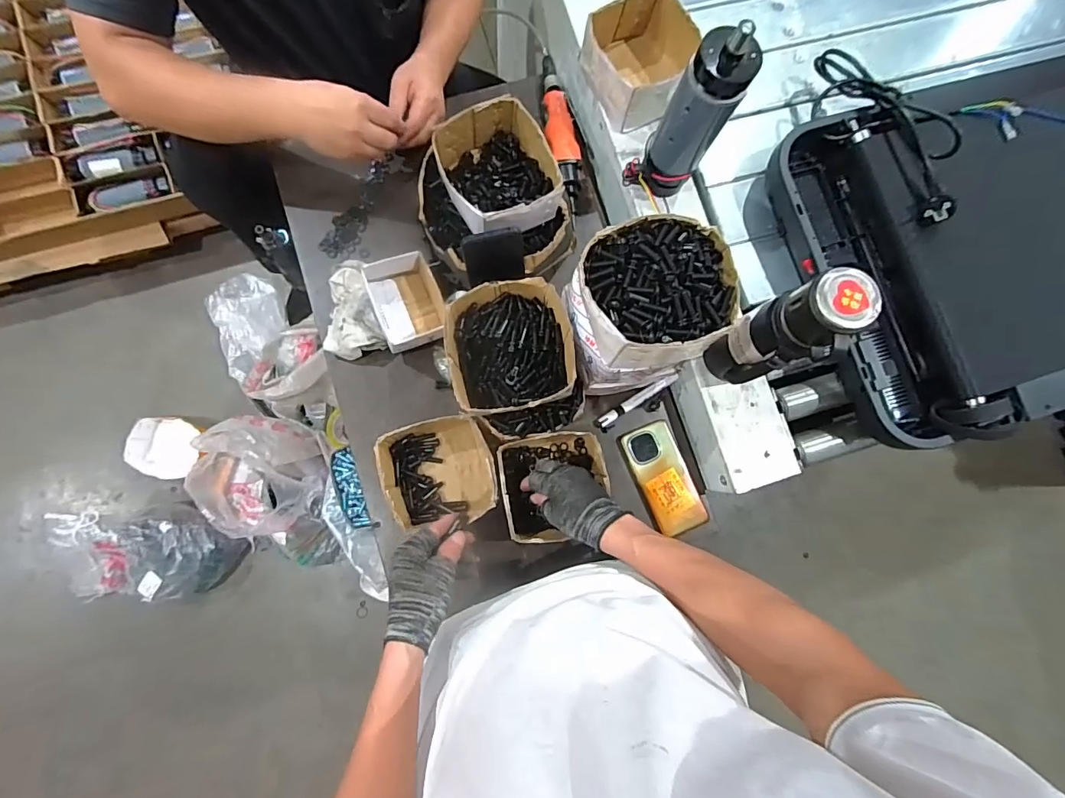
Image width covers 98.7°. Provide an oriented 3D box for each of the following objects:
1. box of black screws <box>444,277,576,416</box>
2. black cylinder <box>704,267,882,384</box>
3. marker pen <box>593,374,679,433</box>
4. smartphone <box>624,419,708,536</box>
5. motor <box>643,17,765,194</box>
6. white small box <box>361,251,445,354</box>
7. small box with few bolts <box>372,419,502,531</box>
[{"bbox_3d":[-0.028,-0.065,0.582,0.157,0.073,0.163,-12,84,-6],"label":"box of black screws"},{"bbox_3d":[0.277,-0.072,0.544,0.073,0.248,0.069,1,82,-4],"label":"black cylinder"},{"bbox_3d":[0.161,0.003,0.705,0.147,0.012,0.023,-34,86,-8],"label":"marker pen"},{"bbox_3d":[0.199,0.119,0.687,0.078,0.014,0.162,-23,85,-7],"label":"smartphone"},{"bbox_3d":[0.199,-0.344,0.584,0.074,0.227,0.070,28,81,-1],"label":"motor"},{"bbox_3d":[-0.182,-0.139,0.667,0.096,0.075,0.116,-24,85,-7],"label":"white small box"},{"bbox_3d":[-0.133,0.102,0.644,0.151,0.079,0.137,-8,83,-6],"label":"small box with few bolts"}]

